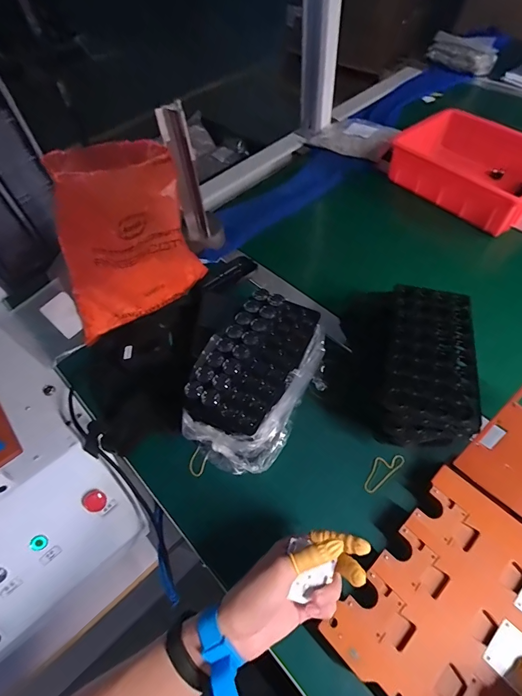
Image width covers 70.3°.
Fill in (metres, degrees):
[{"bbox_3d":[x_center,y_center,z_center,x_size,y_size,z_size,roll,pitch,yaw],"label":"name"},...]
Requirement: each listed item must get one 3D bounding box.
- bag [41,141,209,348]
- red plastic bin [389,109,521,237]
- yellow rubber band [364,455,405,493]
[{"bbox_3d":[-0.213,-0.167,0.548,0.217,0.258,0.076,-29,59,-14],"label":"bag"},{"bbox_3d":[0.440,-0.370,0.772,0.208,0.090,0.300,-39,62,-20],"label":"red plastic bin"},{"bbox_3d":[0.160,0.162,0.493,0.068,0.006,0.027,-35,66,-14],"label":"yellow rubber band"}]

